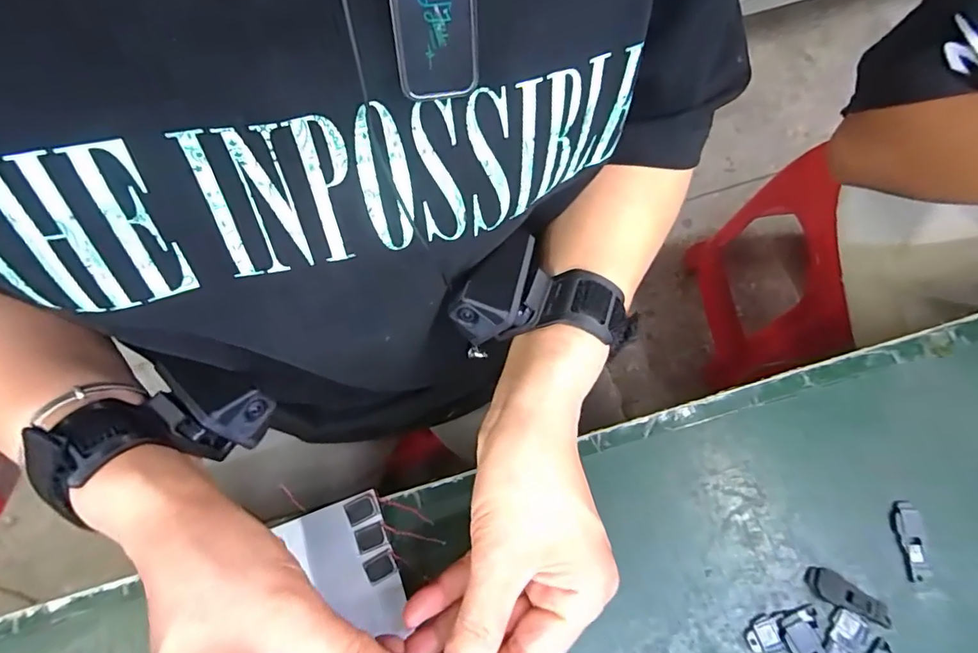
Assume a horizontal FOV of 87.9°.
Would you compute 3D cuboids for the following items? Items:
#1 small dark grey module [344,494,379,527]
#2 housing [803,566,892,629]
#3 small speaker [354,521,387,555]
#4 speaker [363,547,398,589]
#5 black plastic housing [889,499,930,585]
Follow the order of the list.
[{"bbox_3d":[-0.072,0.104,0.286,0.018,0.006,0.014,-21,71,-5],"label":"small dark grey module"},{"bbox_3d":[0.193,0.145,0.273,0.043,0.004,0.015,23,74,10],"label":"housing"},{"bbox_3d":[-0.066,0.117,0.282,0.017,0.004,0.013,-21,71,-5],"label":"small speaker"},{"bbox_3d":[-0.059,0.132,0.278,0.018,0.004,0.014,-28,72,-7],"label":"speaker"},{"bbox_3d":[0.233,0.119,0.281,0.014,0.004,0.041,0,71,2],"label":"black plastic housing"}]

